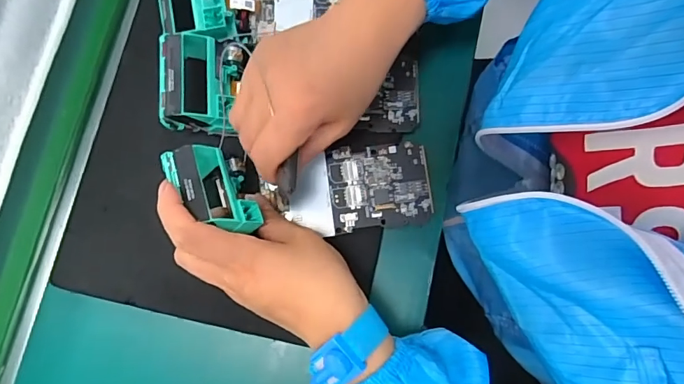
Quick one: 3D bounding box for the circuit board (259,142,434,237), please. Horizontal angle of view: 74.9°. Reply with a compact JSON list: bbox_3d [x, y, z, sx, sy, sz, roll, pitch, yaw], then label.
[{"bbox_3d":[0.006,-0.002,0.348,0.122,0.008,0.063,-7,79,0],"label":"circuit board"}]

